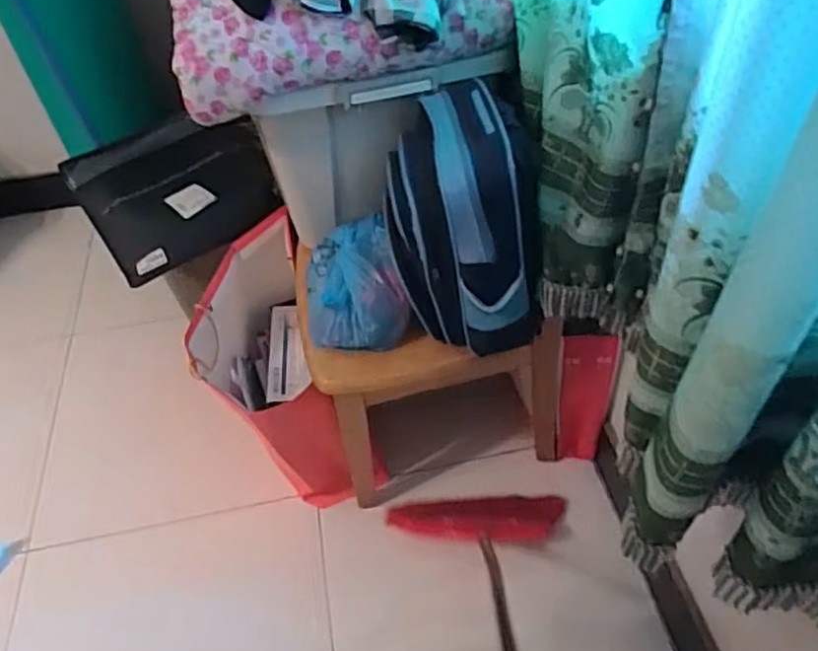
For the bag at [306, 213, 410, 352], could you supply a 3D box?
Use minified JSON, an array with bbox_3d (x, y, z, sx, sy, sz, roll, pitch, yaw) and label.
[{"bbox_3d":[-0.093,-0.082,1.070,0.159,0.123,0.228,-9,48,-2],"label":"bag"}]

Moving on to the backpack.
[{"bbox_3d":[0.071,-0.150,0.980,0.194,0.309,0.268,-14,49,-7],"label":"backpack"}]

